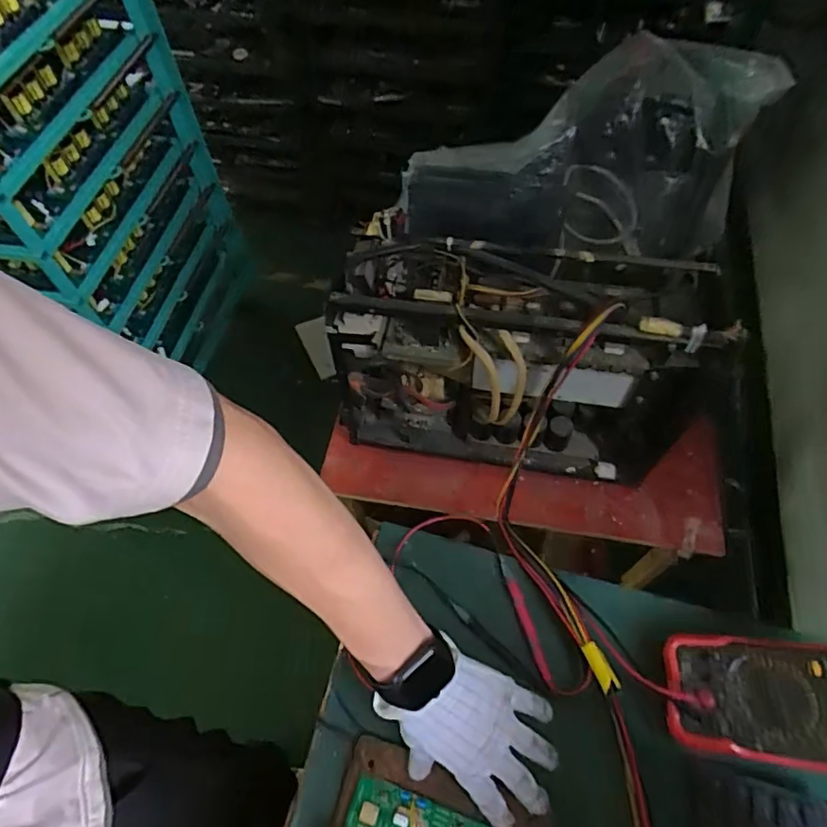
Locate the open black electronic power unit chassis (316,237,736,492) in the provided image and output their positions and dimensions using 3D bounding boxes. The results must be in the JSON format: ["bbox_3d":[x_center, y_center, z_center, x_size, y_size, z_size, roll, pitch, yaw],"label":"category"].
[{"bbox_3d":[0.131,-0.065,0.764,0.456,0.295,0.170,5,59,6],"label":"open black electronic power unit chassis"}]

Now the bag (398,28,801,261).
[{"bbox_3d":[0.209,-0.306,0.722,0.398,0.226,0.207,-22,60,-11],"label":"bag"}]

